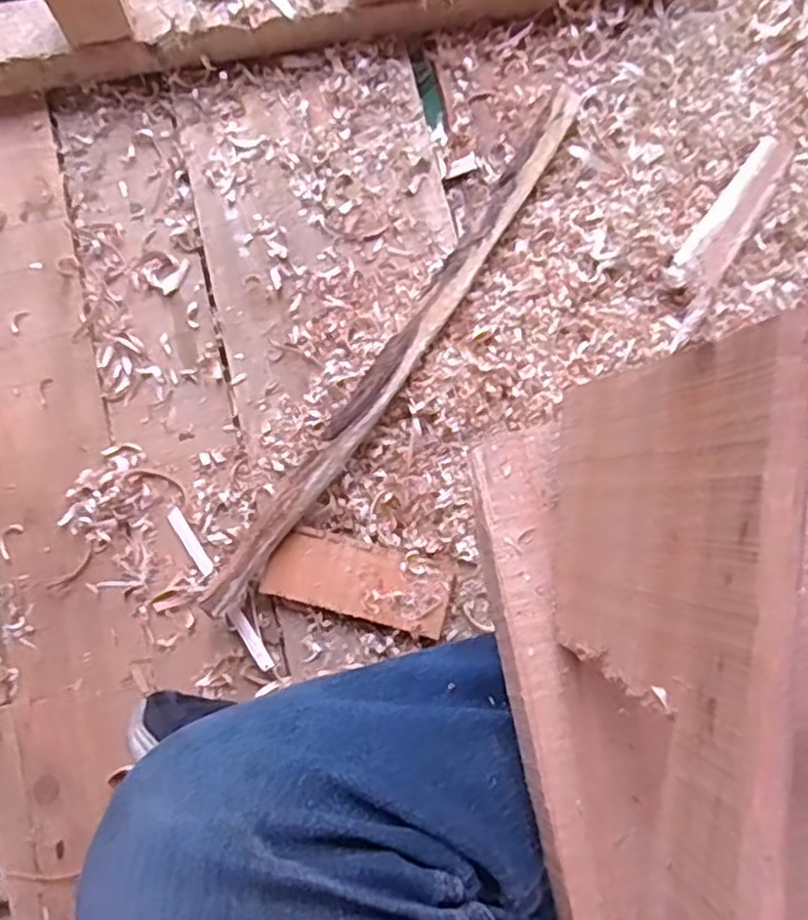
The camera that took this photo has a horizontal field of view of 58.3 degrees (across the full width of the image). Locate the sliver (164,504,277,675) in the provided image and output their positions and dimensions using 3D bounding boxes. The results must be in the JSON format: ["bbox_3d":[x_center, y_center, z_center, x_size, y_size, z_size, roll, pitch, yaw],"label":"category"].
[{"bbox_3d":[-0.119,0.082,0.466,0.010,0.004,0.120,-34,81,-7],"label":"sliver"}]

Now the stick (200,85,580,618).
[{"bbox_3d":[0.004,-0.081,0.487,0.026,0.024,0.430,33,80,6],"label":"stick"}]

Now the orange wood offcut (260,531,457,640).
[{"bbox_3d":[-0.028,0.079,0.465,0.115,0.011,0.046,12,78,2],"label":"orange wood offcut"}]

